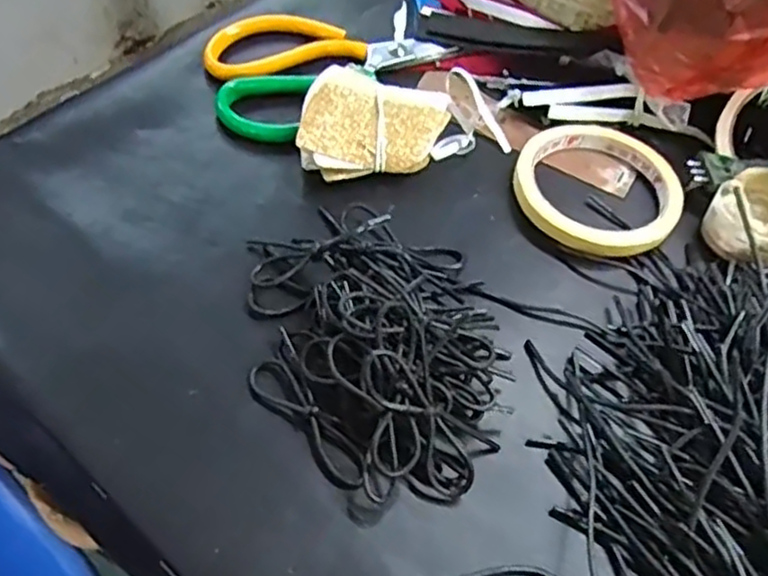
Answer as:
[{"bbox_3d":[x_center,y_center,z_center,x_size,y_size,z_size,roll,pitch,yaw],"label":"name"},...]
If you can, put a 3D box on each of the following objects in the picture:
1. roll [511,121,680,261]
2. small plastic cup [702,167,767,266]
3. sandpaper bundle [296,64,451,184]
[{"bbox_3d":[0.124,-0.062,0.394,0.092,0.014,0.095,1,57,-2],"label":"roll"},{"bbox_3d":[0.203,-0.038,0.375,0.047,0.038,0.046,1,57,-2],"label":"small plastic cup"},{"bbox_3d":[-0.006,-0.091,0.395,0.079,0.010,0.068,15,68,-8],"label":"sandpaper bundle"}]

